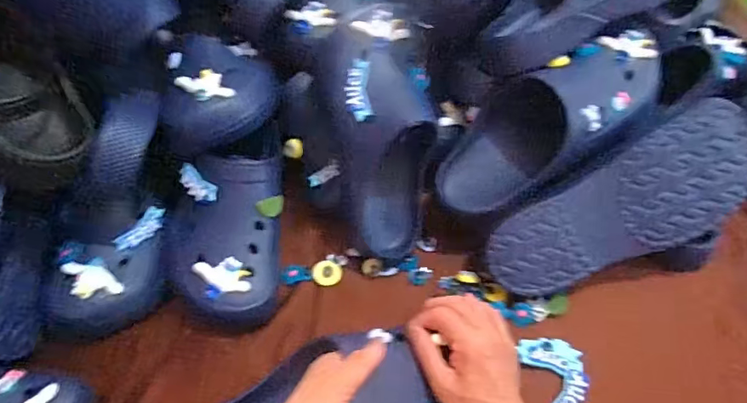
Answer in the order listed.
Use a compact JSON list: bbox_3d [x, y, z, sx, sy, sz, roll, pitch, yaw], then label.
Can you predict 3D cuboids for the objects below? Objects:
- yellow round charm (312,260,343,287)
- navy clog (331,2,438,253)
[{"bbox_3d":[-0.052,0.083,0.574,0.032,0.009,0.031,0,48,0],"label":"yellow round charm"},{"bbox_3d":[0.007,-0.076,0.563,0.121,0.277,0.086,-6,4,-5],"label":"navy clog"}]

